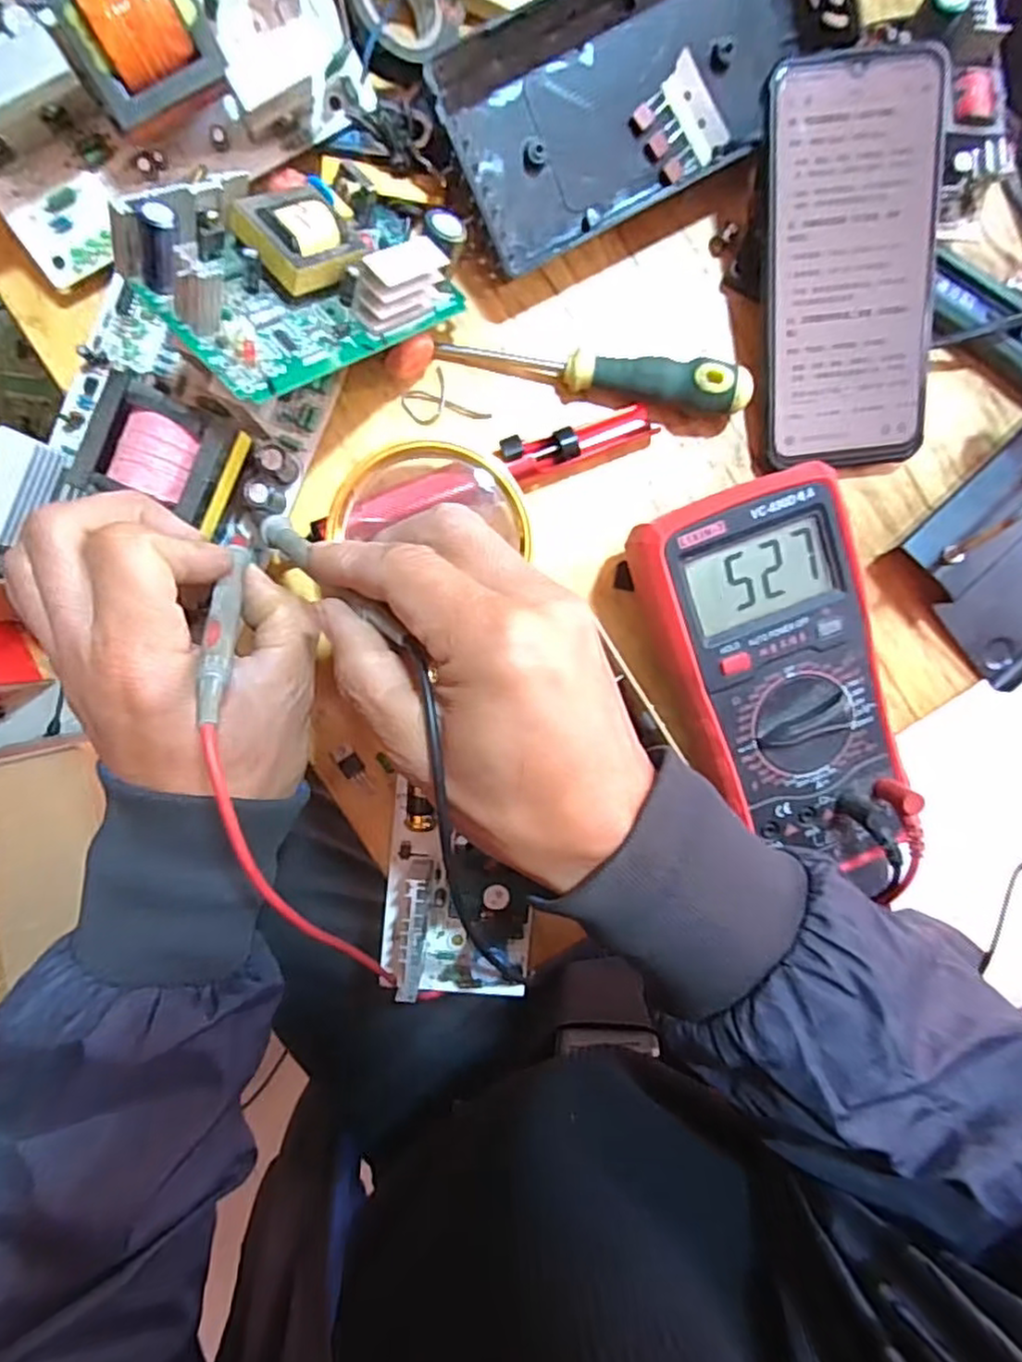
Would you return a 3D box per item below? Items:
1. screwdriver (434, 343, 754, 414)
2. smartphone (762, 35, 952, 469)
[{"bbox_3d":[0.038,-0.145,0.320,0.146,0.021,0.020,11,92,8],"label":"screwdriver"},{"bbox_3d":[0.154,-0.184,0.305,0.078,0.011,0.163,-8,107,-3],"label":"smartphone"}]

